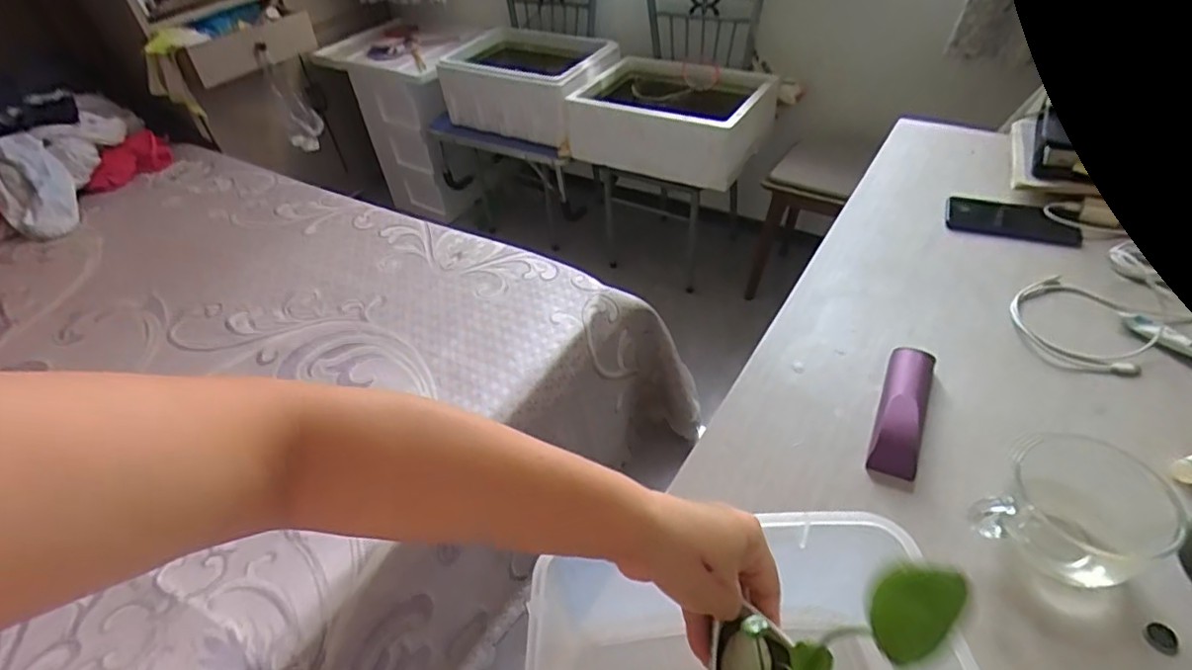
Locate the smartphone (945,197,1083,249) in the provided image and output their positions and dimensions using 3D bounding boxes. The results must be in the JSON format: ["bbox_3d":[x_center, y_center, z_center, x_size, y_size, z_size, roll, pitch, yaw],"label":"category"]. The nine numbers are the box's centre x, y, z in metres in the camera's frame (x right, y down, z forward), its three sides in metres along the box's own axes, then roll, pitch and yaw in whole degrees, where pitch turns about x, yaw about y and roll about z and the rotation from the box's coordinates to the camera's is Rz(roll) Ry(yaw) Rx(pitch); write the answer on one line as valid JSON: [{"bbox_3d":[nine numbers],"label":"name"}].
[{"bbox_3d":[0.576,-0.159,0.829,0.159,0.009,0.092,18,48,24],"label":"smartphone"}]

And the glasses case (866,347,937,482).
[{"bbox_3d":[0.307,0.072,0.594,0.042,0.034,0.150,16,48,22],"label":"glasses case"}]

